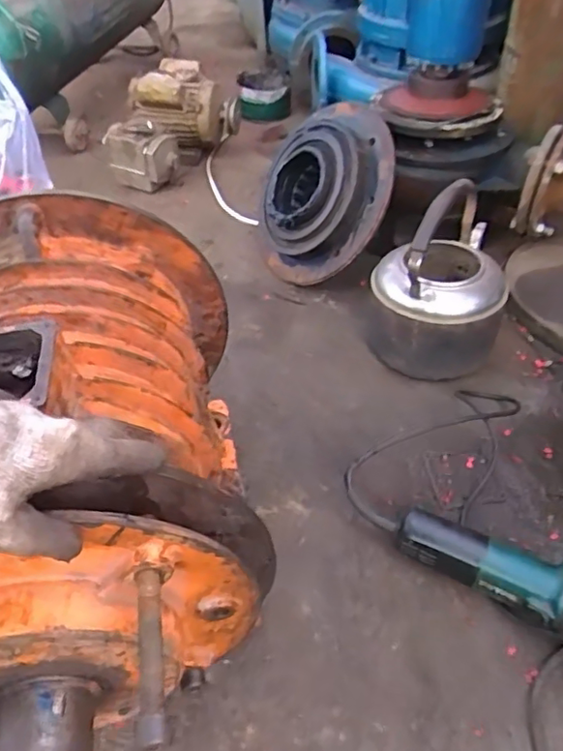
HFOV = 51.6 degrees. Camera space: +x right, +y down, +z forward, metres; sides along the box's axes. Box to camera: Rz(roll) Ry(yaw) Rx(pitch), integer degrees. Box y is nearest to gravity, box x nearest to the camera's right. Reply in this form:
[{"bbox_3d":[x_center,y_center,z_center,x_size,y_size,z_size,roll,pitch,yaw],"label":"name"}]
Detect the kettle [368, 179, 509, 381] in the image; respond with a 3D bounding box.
[{"bbox_3d":[0.255,-0.163,0.938,0.203,0.242,0.239,13,46,11],"label":"kettle"}]

